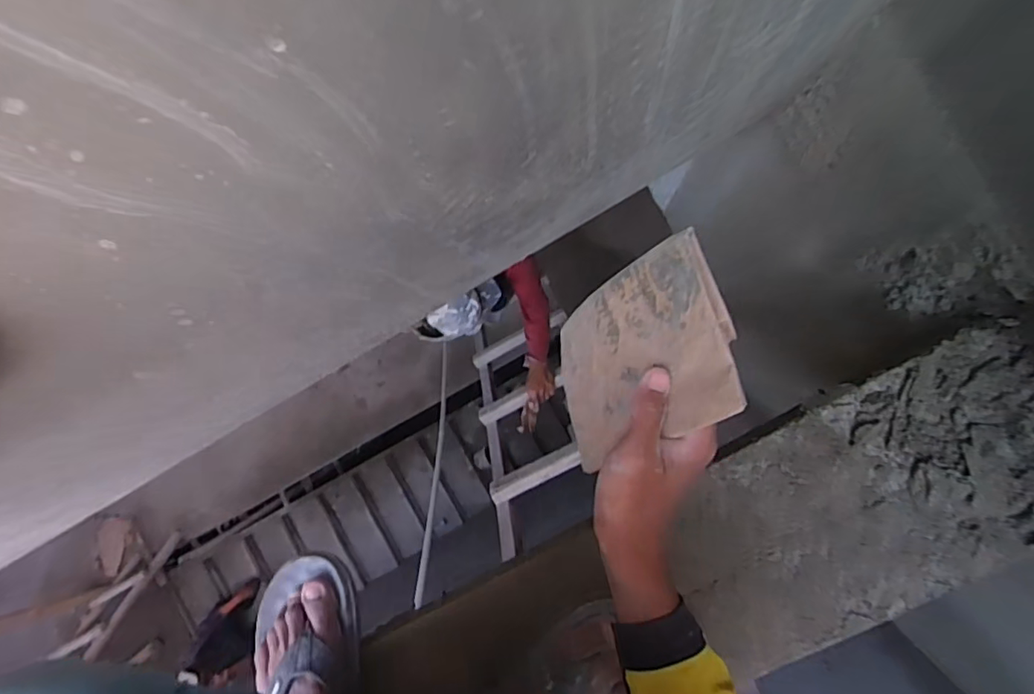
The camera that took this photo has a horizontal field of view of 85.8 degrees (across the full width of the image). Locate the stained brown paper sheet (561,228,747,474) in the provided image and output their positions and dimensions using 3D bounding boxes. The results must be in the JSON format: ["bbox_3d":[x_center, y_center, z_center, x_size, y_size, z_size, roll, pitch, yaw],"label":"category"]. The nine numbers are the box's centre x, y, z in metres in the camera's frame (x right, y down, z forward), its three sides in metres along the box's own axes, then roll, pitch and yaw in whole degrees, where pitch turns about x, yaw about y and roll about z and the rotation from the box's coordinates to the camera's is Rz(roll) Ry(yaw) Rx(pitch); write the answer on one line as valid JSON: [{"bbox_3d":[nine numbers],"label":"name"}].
[{"bbox_3d":[0.078,0.008,0.370,0.010,0.145,0.115,1,65,-35],"label":"stained brown paper sheet"}]

